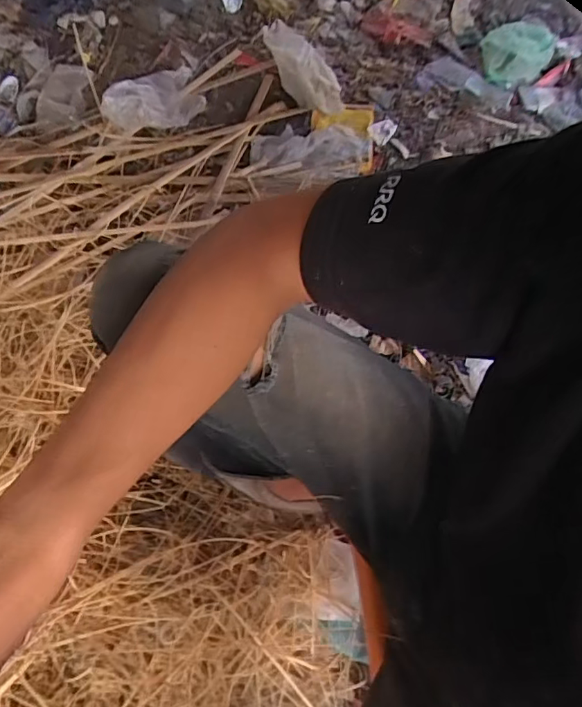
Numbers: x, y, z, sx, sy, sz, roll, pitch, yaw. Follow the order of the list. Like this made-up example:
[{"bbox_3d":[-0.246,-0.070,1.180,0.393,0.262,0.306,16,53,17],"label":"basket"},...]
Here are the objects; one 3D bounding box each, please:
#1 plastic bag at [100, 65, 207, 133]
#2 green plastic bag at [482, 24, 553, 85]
[{"bbox_3d":[-0.285,-0.522,1.096,0.199,0.056,0.123,-25,69,-12],"label":"plastic bag"},{"bbox_3d":[0.504,-0.677,1.186,0.157,0.041,0.178,22,67,8],"label":"green plastic bag"}]

